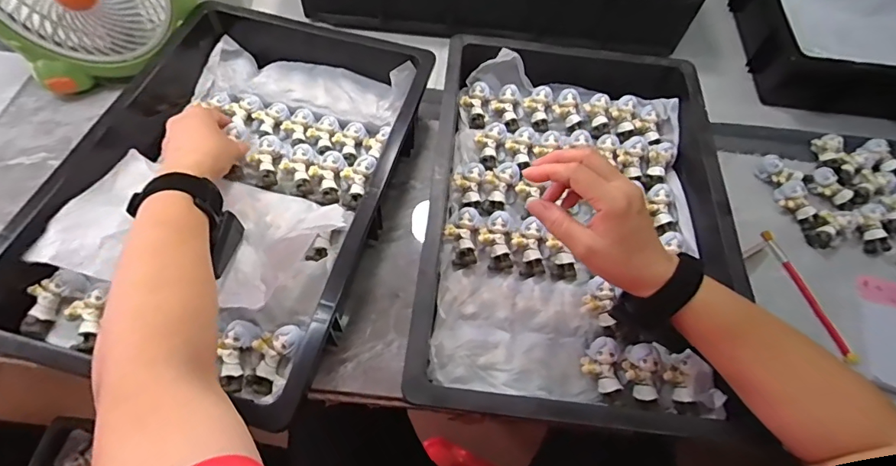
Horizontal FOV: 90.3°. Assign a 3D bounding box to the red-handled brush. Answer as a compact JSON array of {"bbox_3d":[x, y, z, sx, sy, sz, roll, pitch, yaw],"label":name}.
[{"bbox_3d":[0.402,0.066,0.500,0.015,0.015,0.160,-11,63,-10],"label":"red-handled brush"}]

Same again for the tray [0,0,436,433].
[{"bbox_3d":[-0.226,-0.068,0.492,0.321,0.090,0.459,14,62,4],"label":"tray"}]

